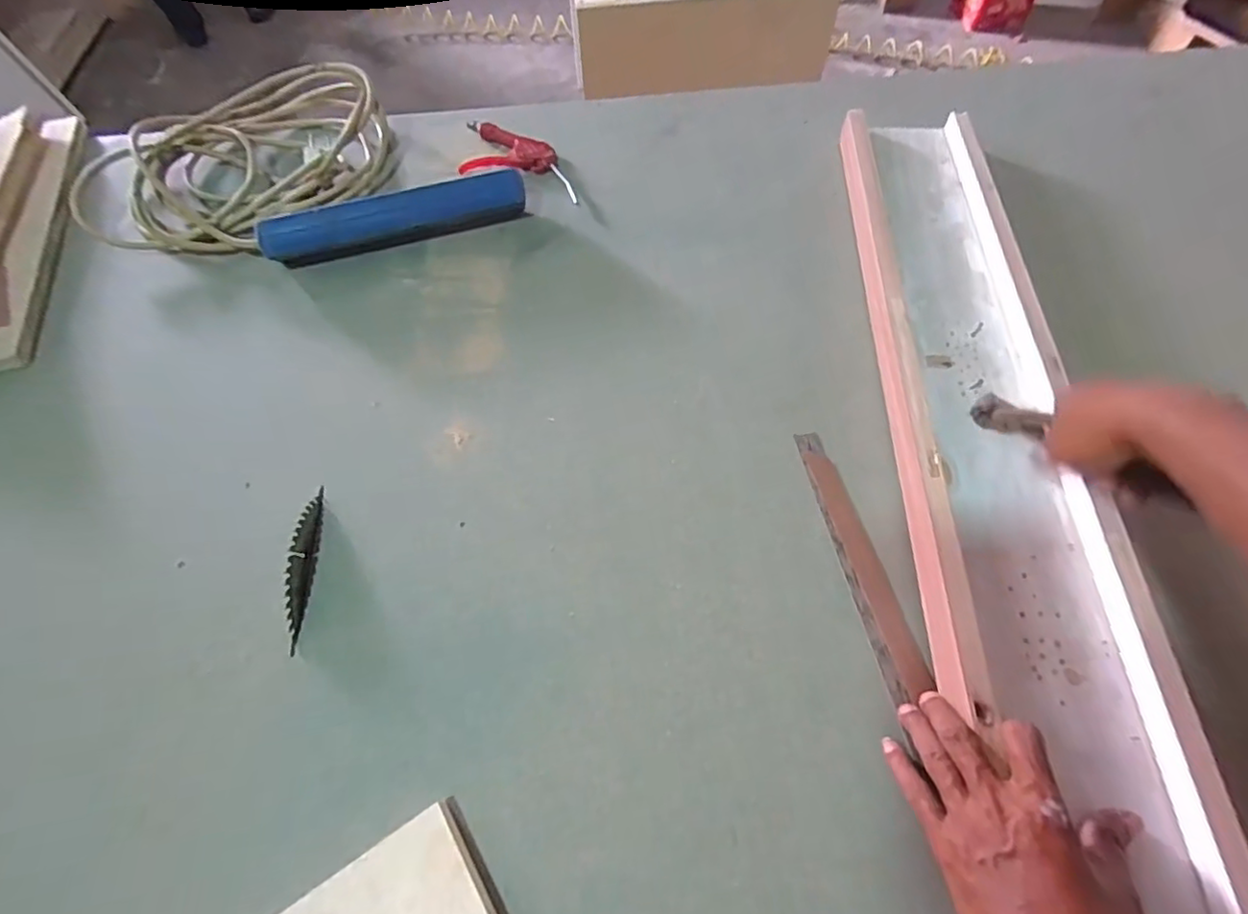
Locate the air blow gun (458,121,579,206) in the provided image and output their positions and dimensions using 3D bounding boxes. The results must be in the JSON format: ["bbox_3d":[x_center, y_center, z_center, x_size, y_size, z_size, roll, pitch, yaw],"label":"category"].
[{"bbox_3d":[-0.136,-0.400,0.799,0.199,0.021,0.105,19,62,12],"label":"air blow gun"}]

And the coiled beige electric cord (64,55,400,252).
[{"bbox_3d":[-0.475,-0.401,0.769,0.310,0.075,0.326,-1,60,1],"label":"coiled beige electric cord"}]

